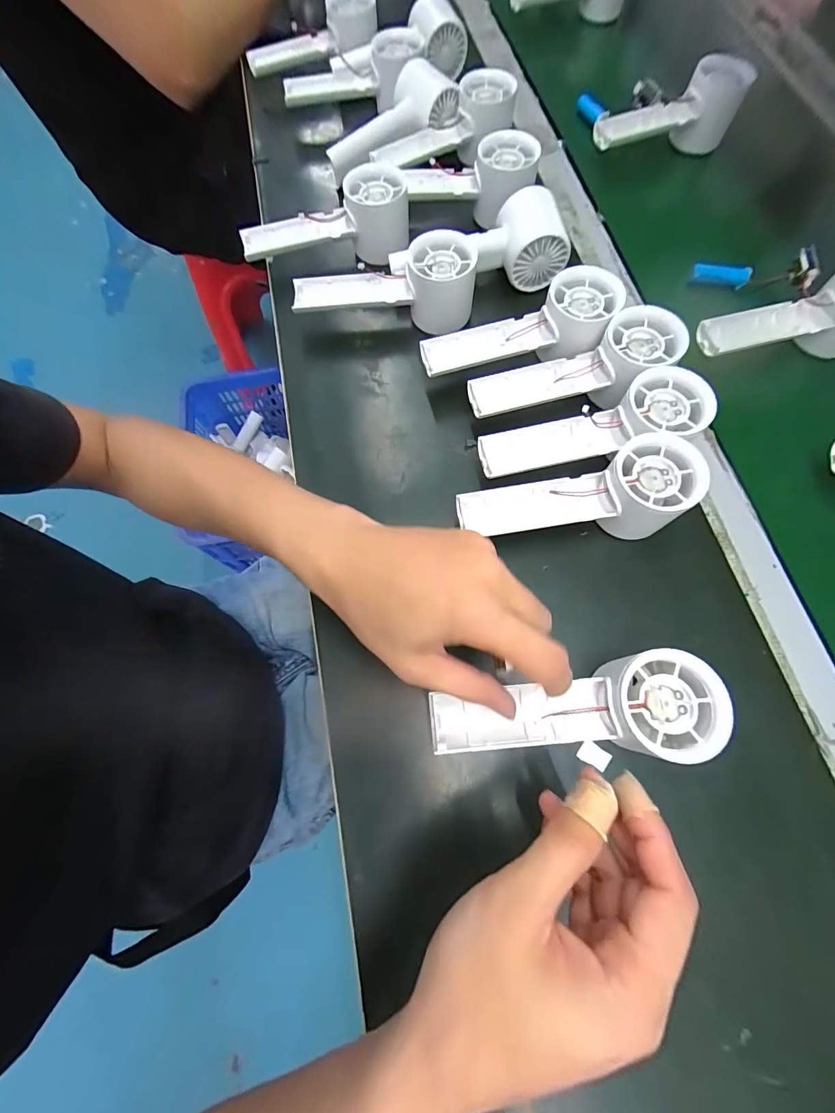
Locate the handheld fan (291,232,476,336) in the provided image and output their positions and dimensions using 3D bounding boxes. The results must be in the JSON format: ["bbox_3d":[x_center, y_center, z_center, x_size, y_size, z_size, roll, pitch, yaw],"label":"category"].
[{"bbox_3d":[-0.031,-0.232,0.359,0.157,0.061,0.057,0,71,2],"label":"handheld fan"}]

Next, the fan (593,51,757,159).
[{"bbox_3d":[0.262,-0.471,0.435,0.159,0.058,0.049,-9,71,-1],"label":"fan"}]

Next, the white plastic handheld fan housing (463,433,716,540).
[{"bbox_3d":[0.114,-0.042,0.293,0.156,0.048,0.059,-7,70,12],"label":"white plastic handheld fan housing"}]

